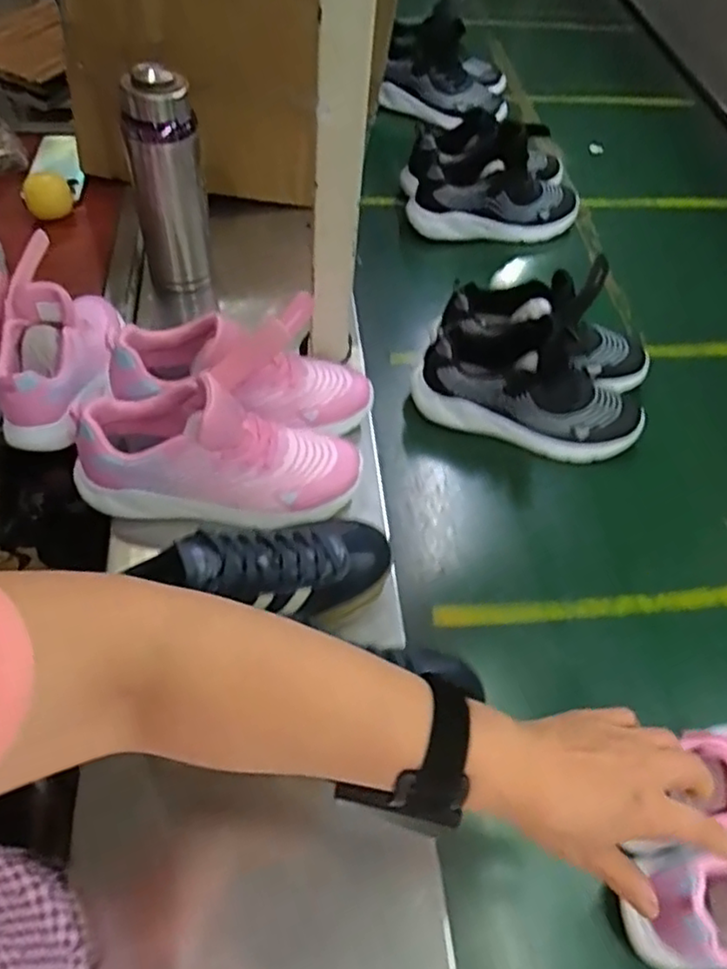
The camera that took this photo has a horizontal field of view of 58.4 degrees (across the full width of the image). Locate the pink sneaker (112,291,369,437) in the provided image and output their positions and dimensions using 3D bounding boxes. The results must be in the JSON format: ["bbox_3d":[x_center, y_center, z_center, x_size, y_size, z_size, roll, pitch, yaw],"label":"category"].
[{"bbox_3d":[-0.116,-0.124,0.628,0.248,0.159,0.107,-11,58,-12],"label":"pink sneaker"}]

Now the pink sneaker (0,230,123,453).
[{"bbox_3d":[-0.293,-0.135,0.609,0.107,0.115,0.175,-9,58,-10],"label":"pink sneaker"}]

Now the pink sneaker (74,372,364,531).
[{"bbox_3d":[-0.135,-0.029,0.602,0.262,0.116,0.086,4,56,-2],"label":"pink sneaker"}]

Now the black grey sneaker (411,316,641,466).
[{"bbox_3d":[0.192,-0.119,0.734,0.261,0.123,0.108,9,56,2],"label":"black grey sneaker"}]

